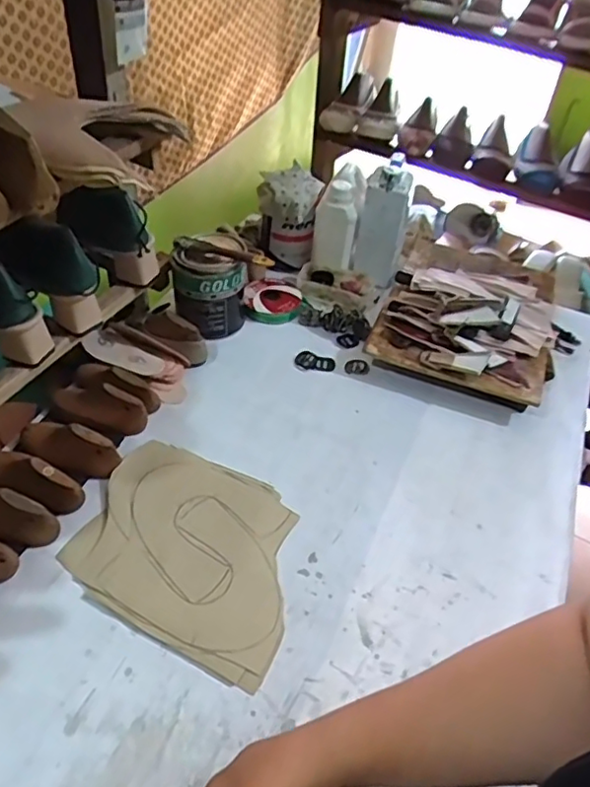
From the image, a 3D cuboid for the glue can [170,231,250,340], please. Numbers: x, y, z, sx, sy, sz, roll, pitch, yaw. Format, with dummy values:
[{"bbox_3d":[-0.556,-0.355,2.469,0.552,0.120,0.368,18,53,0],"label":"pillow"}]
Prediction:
[{"bbox_3d":[-0.129,-0.171,0.942,0.112,0.132,0.111,3,45,-3],"label":"glue can"}]

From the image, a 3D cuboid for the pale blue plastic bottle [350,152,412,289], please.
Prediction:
[{"bbox_3d":[0.151,-0.288,1.052,0.082,0.205,0.065,13,45,6],"label":"pale blue plastic bottle"}]

